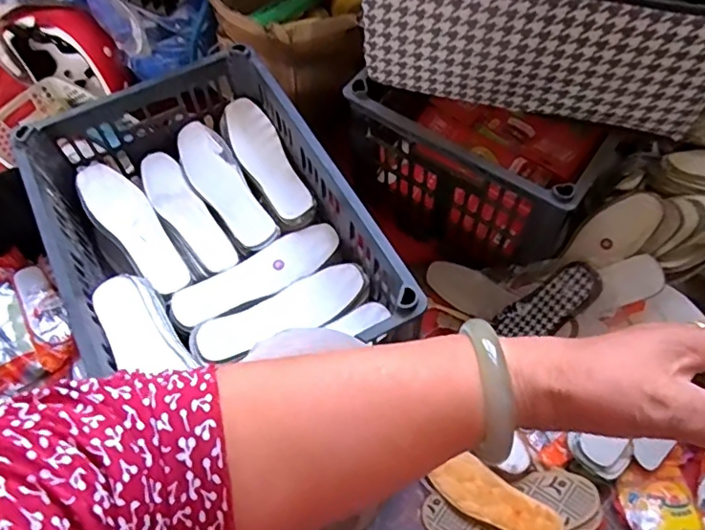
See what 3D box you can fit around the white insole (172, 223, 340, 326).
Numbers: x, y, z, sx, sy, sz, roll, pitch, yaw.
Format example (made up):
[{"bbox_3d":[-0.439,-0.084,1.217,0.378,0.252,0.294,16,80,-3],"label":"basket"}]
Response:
[{"bbox_3d":[-0.125,0.013,0.744,0.228,0.008,0.066,-29,65,-11],"label":"white insole"}]

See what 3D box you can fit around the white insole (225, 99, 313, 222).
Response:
[{"bbox_3d":[-0.127,-0.152,0.814,0.062,0.035,0.219,-26,64,-9],"label":"white insole"}]

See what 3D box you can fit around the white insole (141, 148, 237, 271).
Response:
[{"bbox_3d":[-0.239,-0.074,0.805,0.060,0.023,0.222,-33,66,-12],"label":"white insole"}]

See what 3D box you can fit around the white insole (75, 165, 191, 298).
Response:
[{"bbox_3d":[-0.301,-0.053,0.776,0.071,0.025,0.232,-40,67,-15],"label":"white insole"}]

